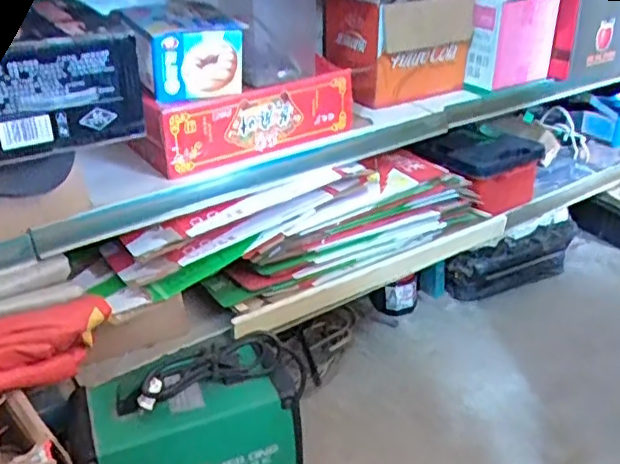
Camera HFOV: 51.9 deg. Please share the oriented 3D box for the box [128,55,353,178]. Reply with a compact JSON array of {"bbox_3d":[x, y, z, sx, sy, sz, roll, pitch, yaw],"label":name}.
[{"bbox_3d":[-0.114,-0.227,1.229,0.436,0.140,0.124,-20,31,-29],"label":"box"}]

